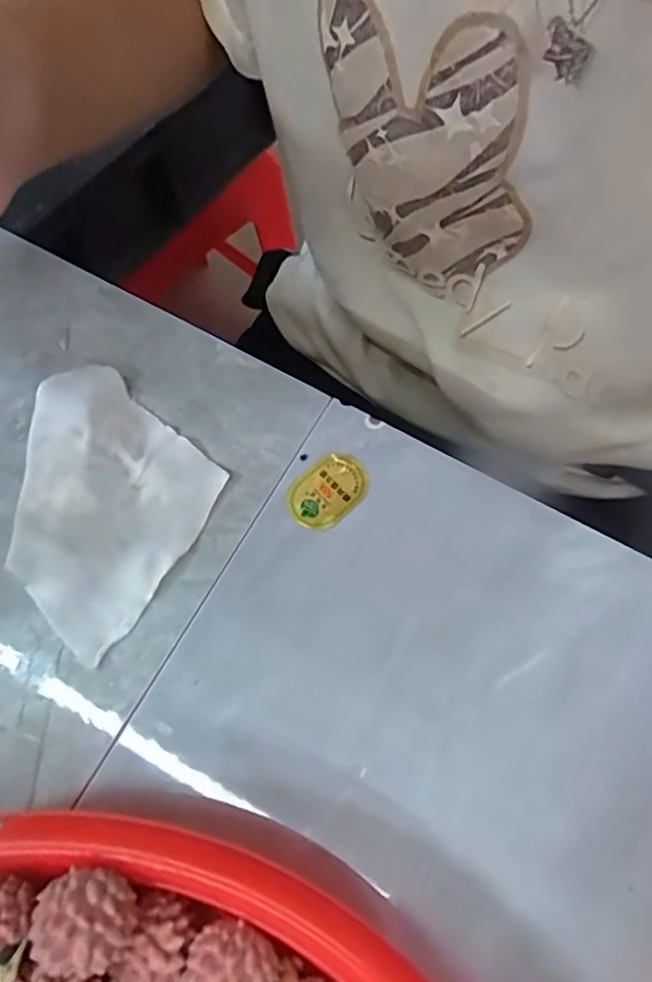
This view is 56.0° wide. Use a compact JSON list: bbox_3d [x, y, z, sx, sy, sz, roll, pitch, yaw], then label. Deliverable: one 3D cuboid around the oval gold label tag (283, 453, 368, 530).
[{"bbox_3d":[0.001,-0.001,0.192,0.019,0.004,0.027,43,74,13],"label":"oval gold label tag"}]

